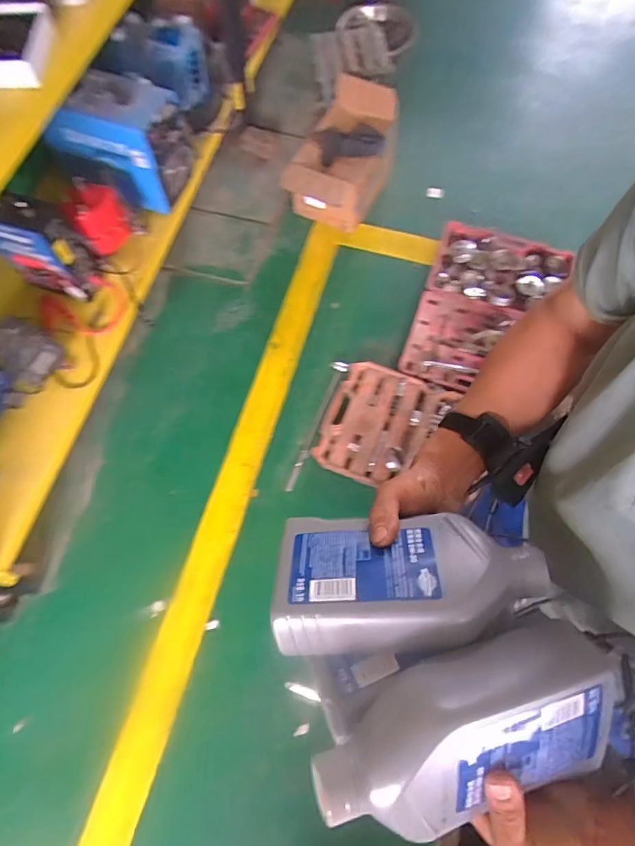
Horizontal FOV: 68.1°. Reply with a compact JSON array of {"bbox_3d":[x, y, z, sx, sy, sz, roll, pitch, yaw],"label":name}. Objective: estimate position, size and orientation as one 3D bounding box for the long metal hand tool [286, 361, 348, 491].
[{"bbox_3d":[0.003,0.001,1.549,0.058,0.047,0.484,17,70,10],"label":"long metal hand tool"}]

